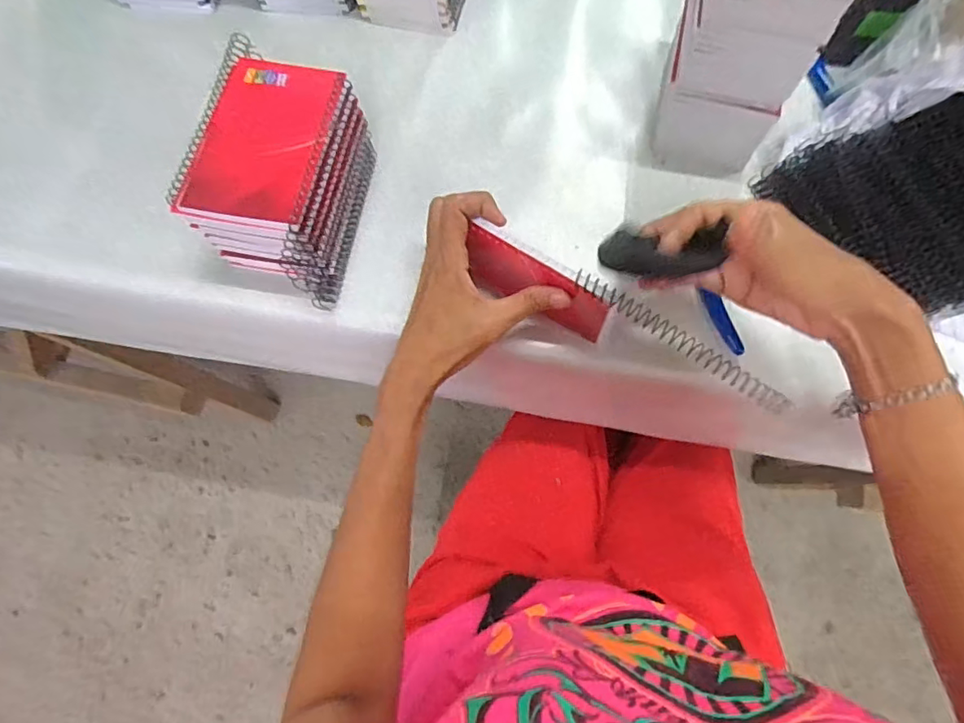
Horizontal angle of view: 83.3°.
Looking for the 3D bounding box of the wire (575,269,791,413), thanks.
[{"bbox_3d":[0.123,-0.013,0.338,0.146,0.012,0.012,34,74,11],"label":"wire"}]

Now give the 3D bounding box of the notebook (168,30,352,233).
[{"bbox_3d":[-0.155,-0.163,0.382,0.096,0.009,0.150,12,71,4],"label":"notebook"}]

